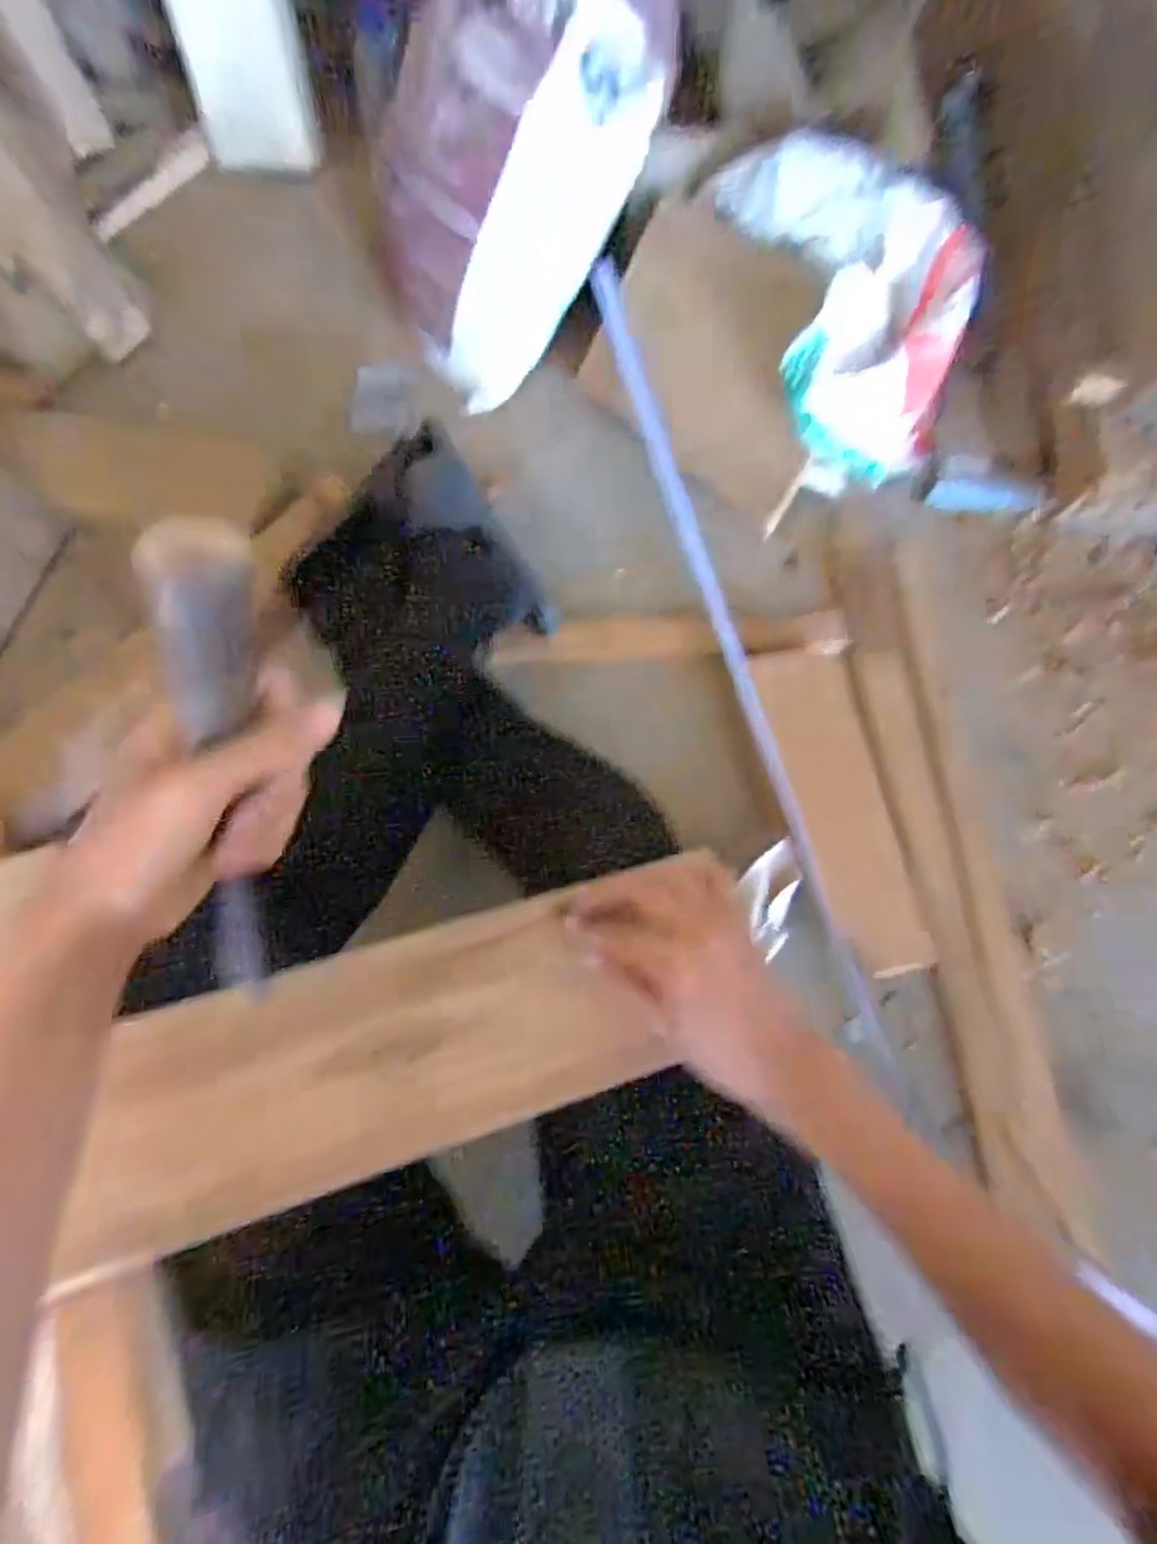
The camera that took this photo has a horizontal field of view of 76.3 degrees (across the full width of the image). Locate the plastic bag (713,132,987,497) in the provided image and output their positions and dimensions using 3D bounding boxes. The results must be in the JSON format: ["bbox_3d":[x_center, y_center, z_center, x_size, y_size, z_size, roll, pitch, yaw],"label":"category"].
[{"bbox_3d":[0.301,-0.539,0.876,0.209,0.245,0.363,-15,68,-9],"label":"plastic bag"}]

